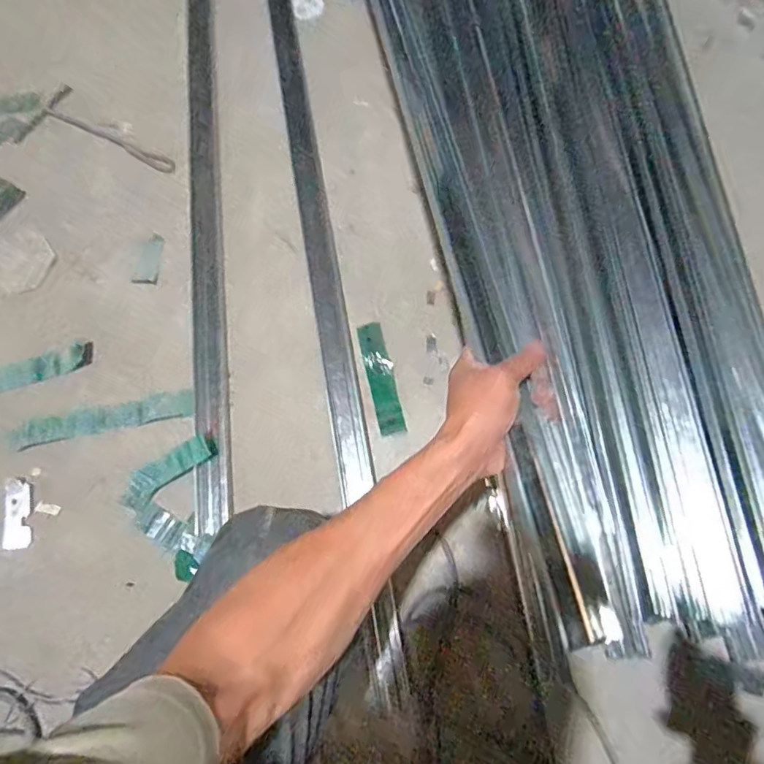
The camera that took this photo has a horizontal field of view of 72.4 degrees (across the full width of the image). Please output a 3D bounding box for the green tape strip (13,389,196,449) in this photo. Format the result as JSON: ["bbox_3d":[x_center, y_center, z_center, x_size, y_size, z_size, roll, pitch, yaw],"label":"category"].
[{"bbox_3d":[-0.421,0.055,0.788,0.276,0.005,0.042,-11,74,-2],"label":"green tape strip"}]

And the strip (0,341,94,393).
[{"bbox_3d":[-0.555,-0.013,0.803,0.219,0.016,0.041,-18,74,-6],"label":"strip"}]

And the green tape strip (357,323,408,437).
[{"bbox_3d":[-0.001,-0.006,0.805,0.042,0.004,0.178,-9,73,-8],"label":"green tape strip"}]

